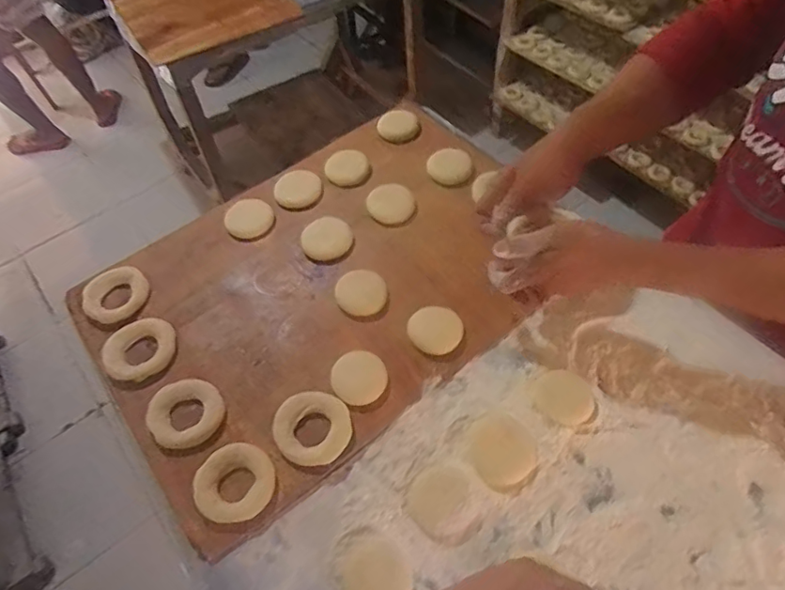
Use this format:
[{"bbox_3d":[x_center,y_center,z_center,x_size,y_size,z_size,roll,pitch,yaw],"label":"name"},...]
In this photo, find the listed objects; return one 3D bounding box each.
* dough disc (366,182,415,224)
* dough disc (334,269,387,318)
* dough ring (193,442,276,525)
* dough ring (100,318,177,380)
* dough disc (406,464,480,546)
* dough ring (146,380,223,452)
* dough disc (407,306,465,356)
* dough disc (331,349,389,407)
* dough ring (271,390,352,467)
[{"bbox_3d":[-0.002,-0.130,0.767,0.065,0.011,0.067,-3,55,4],"label":"dough disc"},{"bbox_3d":[-0.039,-0.004,0.684,0.061,0.007,0.070,-6,54,1],"label":"dough disc"},{"bbox_3d":[-0.162,0.194,0.562,0.072,0.022,0.079,-3,55,4],"label":"dough ring"},{"bbox_3d":[-0.308,0.066,0.666,0.085,0.025,0.071,-36,59,-18],"label":"dough ring"},{"bbox_3d":[0.052,0.210,0.548,0.063,0.014,0.074,-36,59,-19],"label":"dough disc"},{"bbox_3d":[-0.228,0.129,0.601,0.079,0.013,0.075,-3,55,4],"label":"dough ring"},{"bbox_3d":[0.053,0.042,0.662,0.063,0.012,0.061,-3,55,4],"label":"dough disc"},{"bbox_3d":[-0.038,0.095,0.629,0.063,0.011,0.064,-3,55,4],"label":"dough disc"},{"bbox_3d":[-0.088,0.145,0.598,0.082,0.019,0.079,-3,55,4],"label":"dough ring"}]

